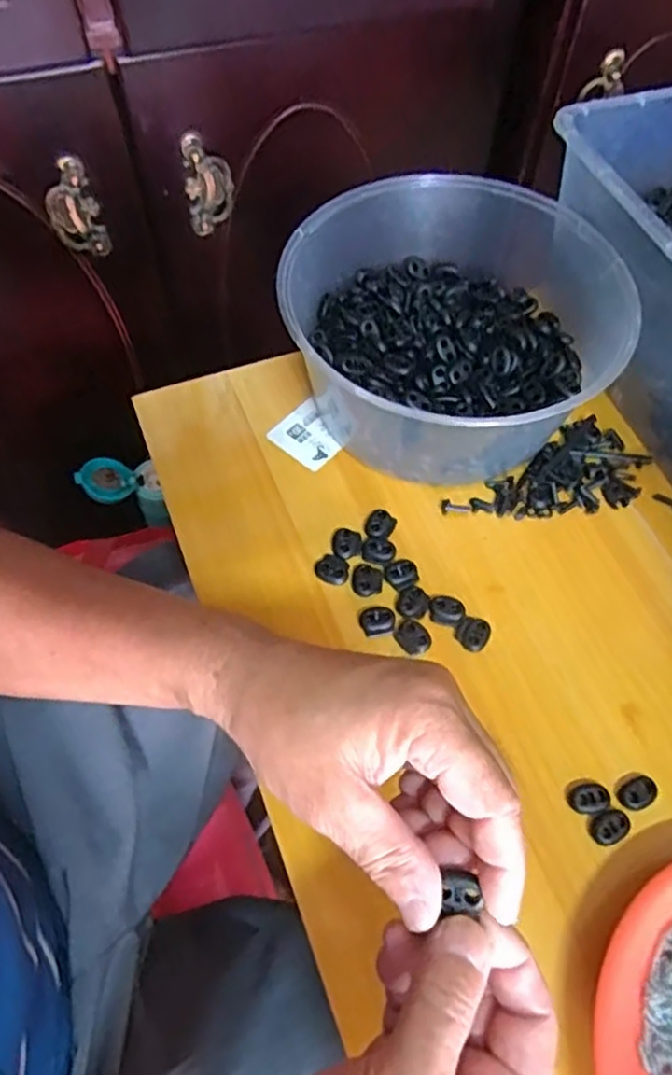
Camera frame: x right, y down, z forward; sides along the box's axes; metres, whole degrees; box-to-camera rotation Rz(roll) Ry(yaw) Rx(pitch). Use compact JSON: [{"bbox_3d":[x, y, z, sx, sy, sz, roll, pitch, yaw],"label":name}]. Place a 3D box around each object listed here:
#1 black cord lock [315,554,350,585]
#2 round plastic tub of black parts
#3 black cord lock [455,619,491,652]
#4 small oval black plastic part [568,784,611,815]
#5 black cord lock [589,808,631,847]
[{"bbox_3d":[-0.002,0.020,0.447,0.021,0.004,0.020,1,60,-1],"label":"black cord lock"},{"bbox_3d":[0.082,-0.145,0.493,0.220,0.098,0.210,1,60,-1],"label":"round plastic tub of black parts"},{"bbox_3d":[0.084,0.058,0.423,0.019,0.007,0.019,1,60,-1],"label":"black cord lock"},{"bbox_3d":[0.138,0.142,0.378,0.021,0.006,0.016,-21,63,-13],"label":"small oval black plastic part"},{"bbox_3d":[0.147,0.154,0.371,0.023,0.006,0.015,-25,63,-15],"label":"black cord lock"}]

